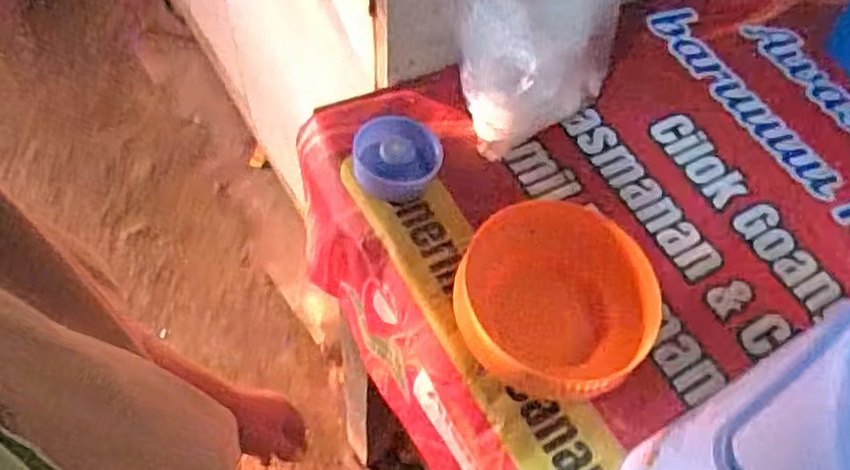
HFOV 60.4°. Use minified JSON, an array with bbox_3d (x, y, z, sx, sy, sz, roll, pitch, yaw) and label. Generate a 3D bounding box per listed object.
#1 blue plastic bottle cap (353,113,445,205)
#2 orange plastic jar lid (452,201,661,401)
[{"bbox_3d":[-0.024,-0.067,0.634,0.073,0.041,0.075,2,58,-3],"label":"blue plastic bottle cap"},{"bbox_3d":[0.101,0.055,0.572,0.149,0.063,0.154,2,58,-3],"label":"orange plastic jar lid"}]

